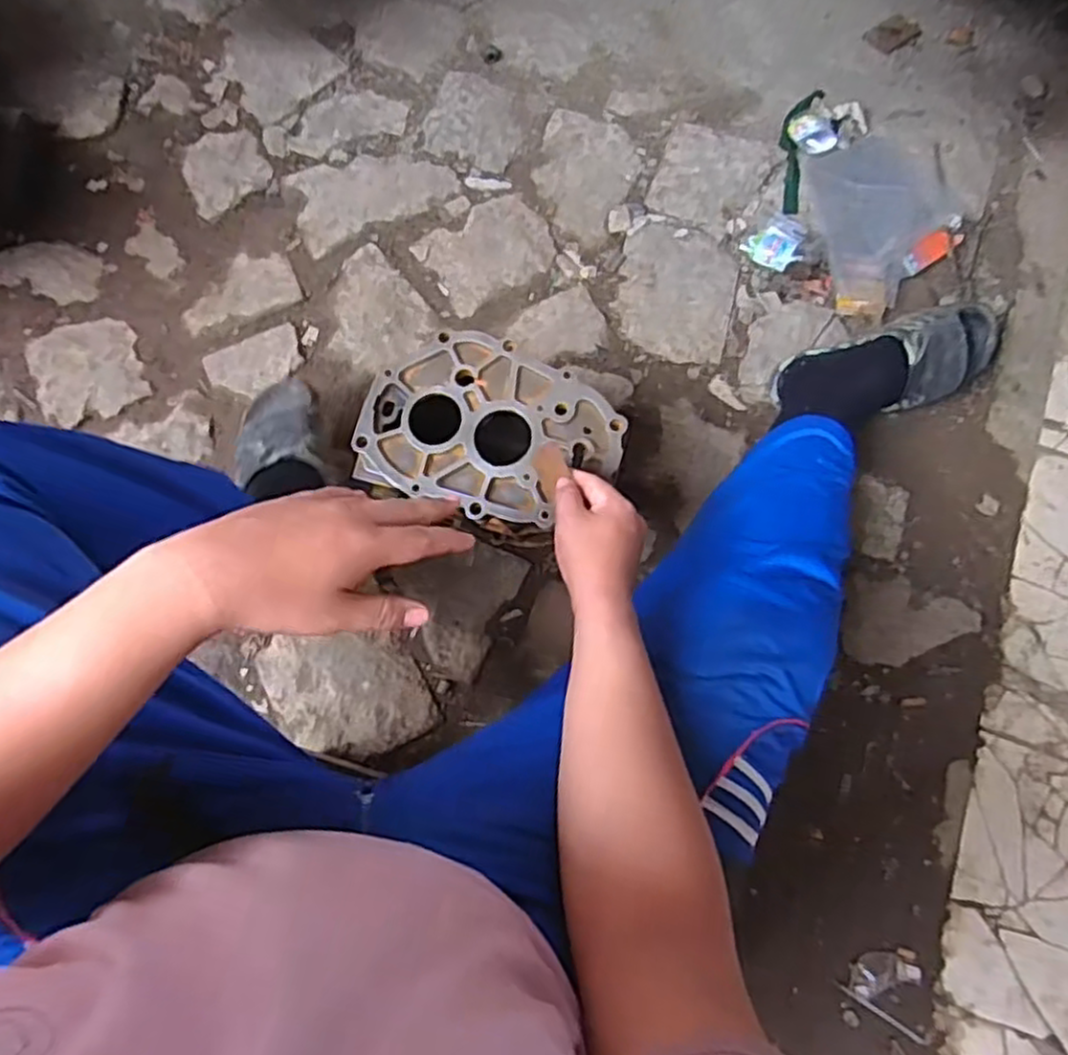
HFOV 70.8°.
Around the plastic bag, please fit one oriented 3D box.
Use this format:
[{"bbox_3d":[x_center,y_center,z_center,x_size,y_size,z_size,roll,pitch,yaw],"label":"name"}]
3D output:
[{"bbox_3d":[0.544,-0.473,1.149,0.197,0.031,0.301,-6,72,0],"label":"plastic bag"}]

